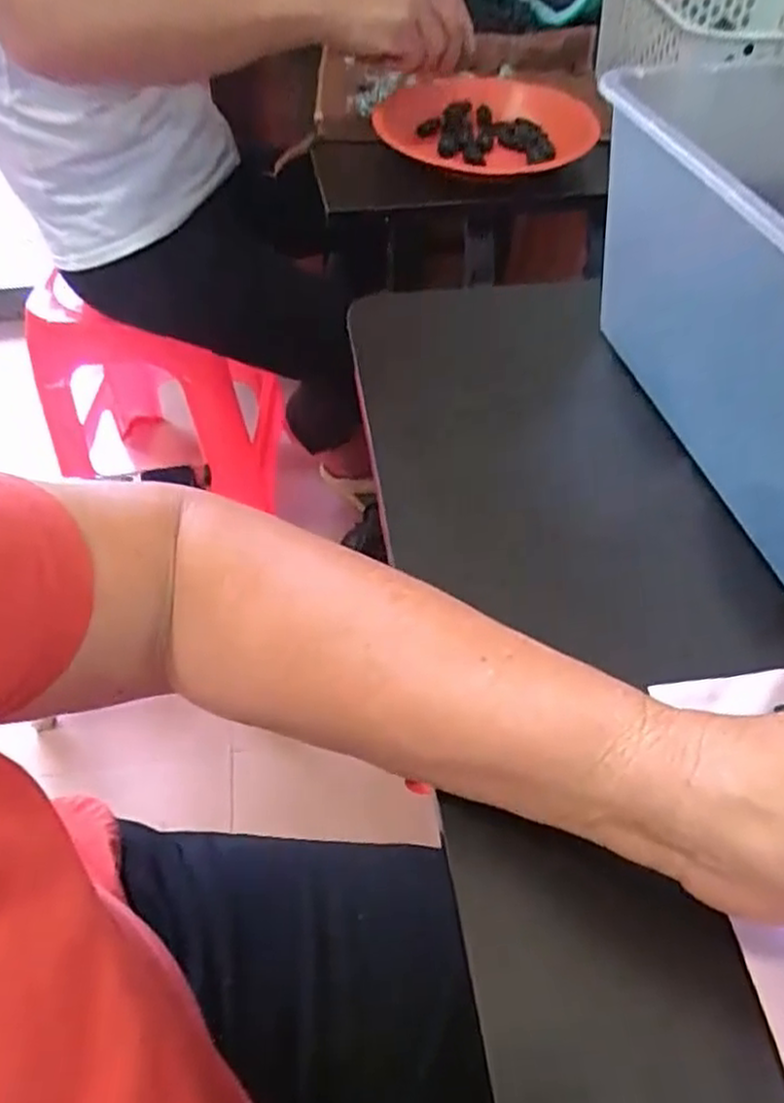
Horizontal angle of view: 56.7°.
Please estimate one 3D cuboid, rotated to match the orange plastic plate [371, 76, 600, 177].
[{"bbox_3d":[0.083,-0.409,0.691,0.197,0.023,0.204,0,50,0],"label":"orange plastic plate"}]

